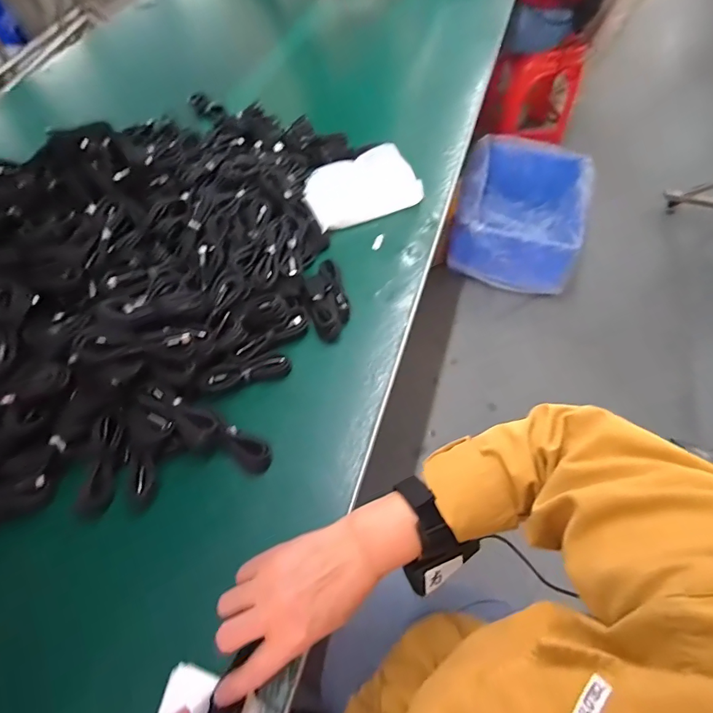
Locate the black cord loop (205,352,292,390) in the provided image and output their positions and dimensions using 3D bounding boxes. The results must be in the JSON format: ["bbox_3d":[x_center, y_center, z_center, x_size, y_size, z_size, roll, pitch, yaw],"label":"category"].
[{"bbox_3d":[-0.135,0.021,0.524,0.103,0.020,0.029,-18,60,-10],"label":"black cord loop"}]

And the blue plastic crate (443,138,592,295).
[{"bbox_3d":[0.617,-0.544,1.596,0.440,0.256,0.564,17,60,11],"label":"blue plastic crate"}]

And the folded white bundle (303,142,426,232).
[{"bbox_3d":[0.009,-0.281,0.691,0.189,0.033,0.129,-25,61,-14],"label":"folded white bundle"}]

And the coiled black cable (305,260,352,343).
[{"bbox_3d":[-0.040,-0.080,0.585,0.052,0.029,0.119,-12,59,-7],"label":"coiled black cable"}]

